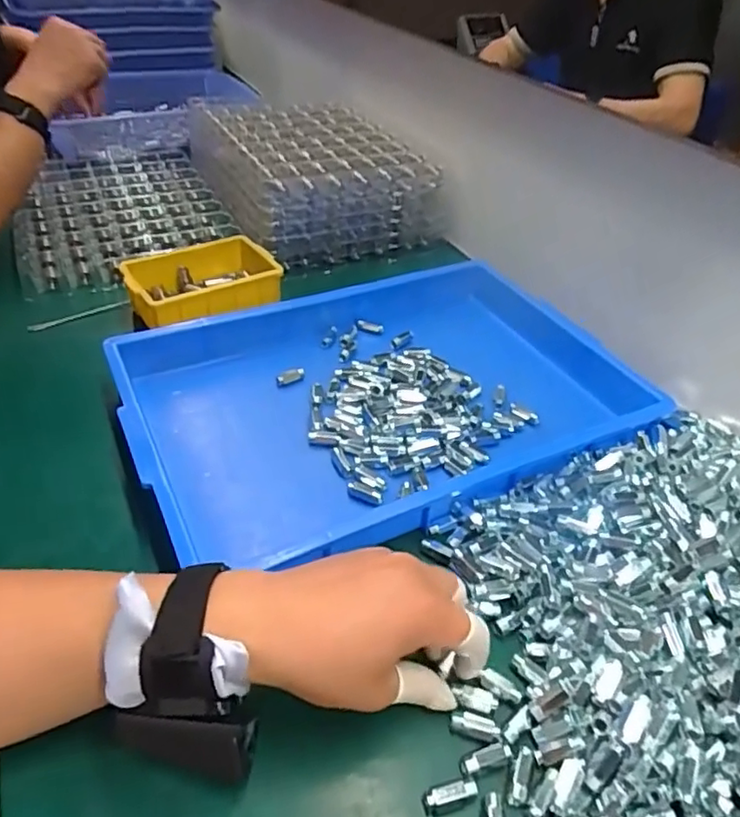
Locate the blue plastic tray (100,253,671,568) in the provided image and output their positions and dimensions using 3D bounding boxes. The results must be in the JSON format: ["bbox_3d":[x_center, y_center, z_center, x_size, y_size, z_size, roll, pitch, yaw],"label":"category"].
[{"bbox_3d":[0.017,-0.011,0.554,0.435,0.075,0.286,-18,46,-22],"label":"blue plastic tray"}]

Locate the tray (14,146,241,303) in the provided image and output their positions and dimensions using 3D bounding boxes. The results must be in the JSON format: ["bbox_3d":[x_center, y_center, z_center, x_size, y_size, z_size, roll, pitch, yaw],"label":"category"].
[{"bbox_3d":[-0.336,-0.275,0.817,0.244,0.032,0.377,-15,45,-19],"label":"tray"}]

